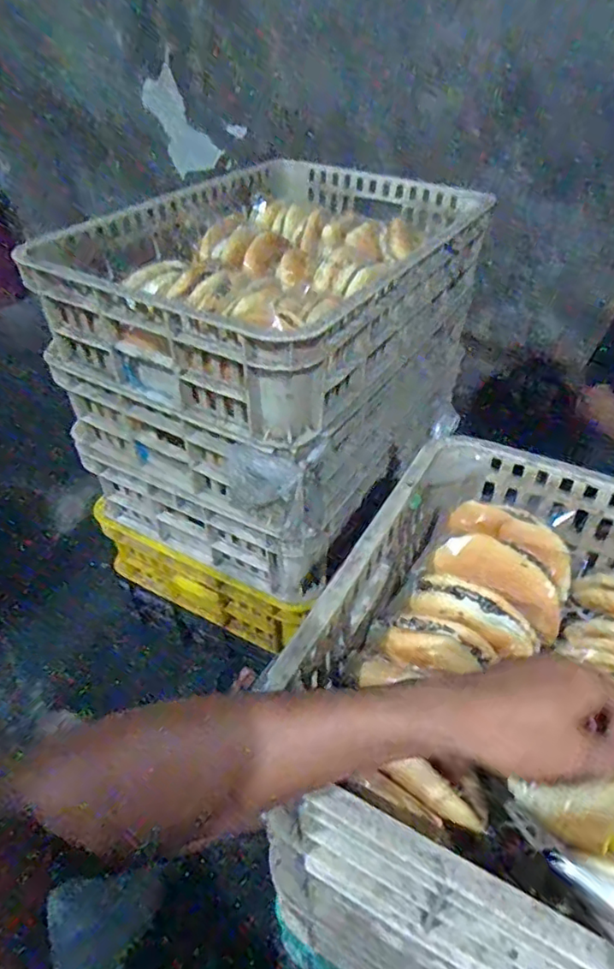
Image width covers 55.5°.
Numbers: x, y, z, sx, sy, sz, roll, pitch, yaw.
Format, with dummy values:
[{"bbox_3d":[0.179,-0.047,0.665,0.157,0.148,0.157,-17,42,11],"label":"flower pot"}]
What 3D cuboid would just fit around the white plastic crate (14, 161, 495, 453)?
[{"bbox_3d":[-0.025,-0.312,0.852,0.412,0.148,0.617,21,45,23],"label":"white plastic crate"}]

